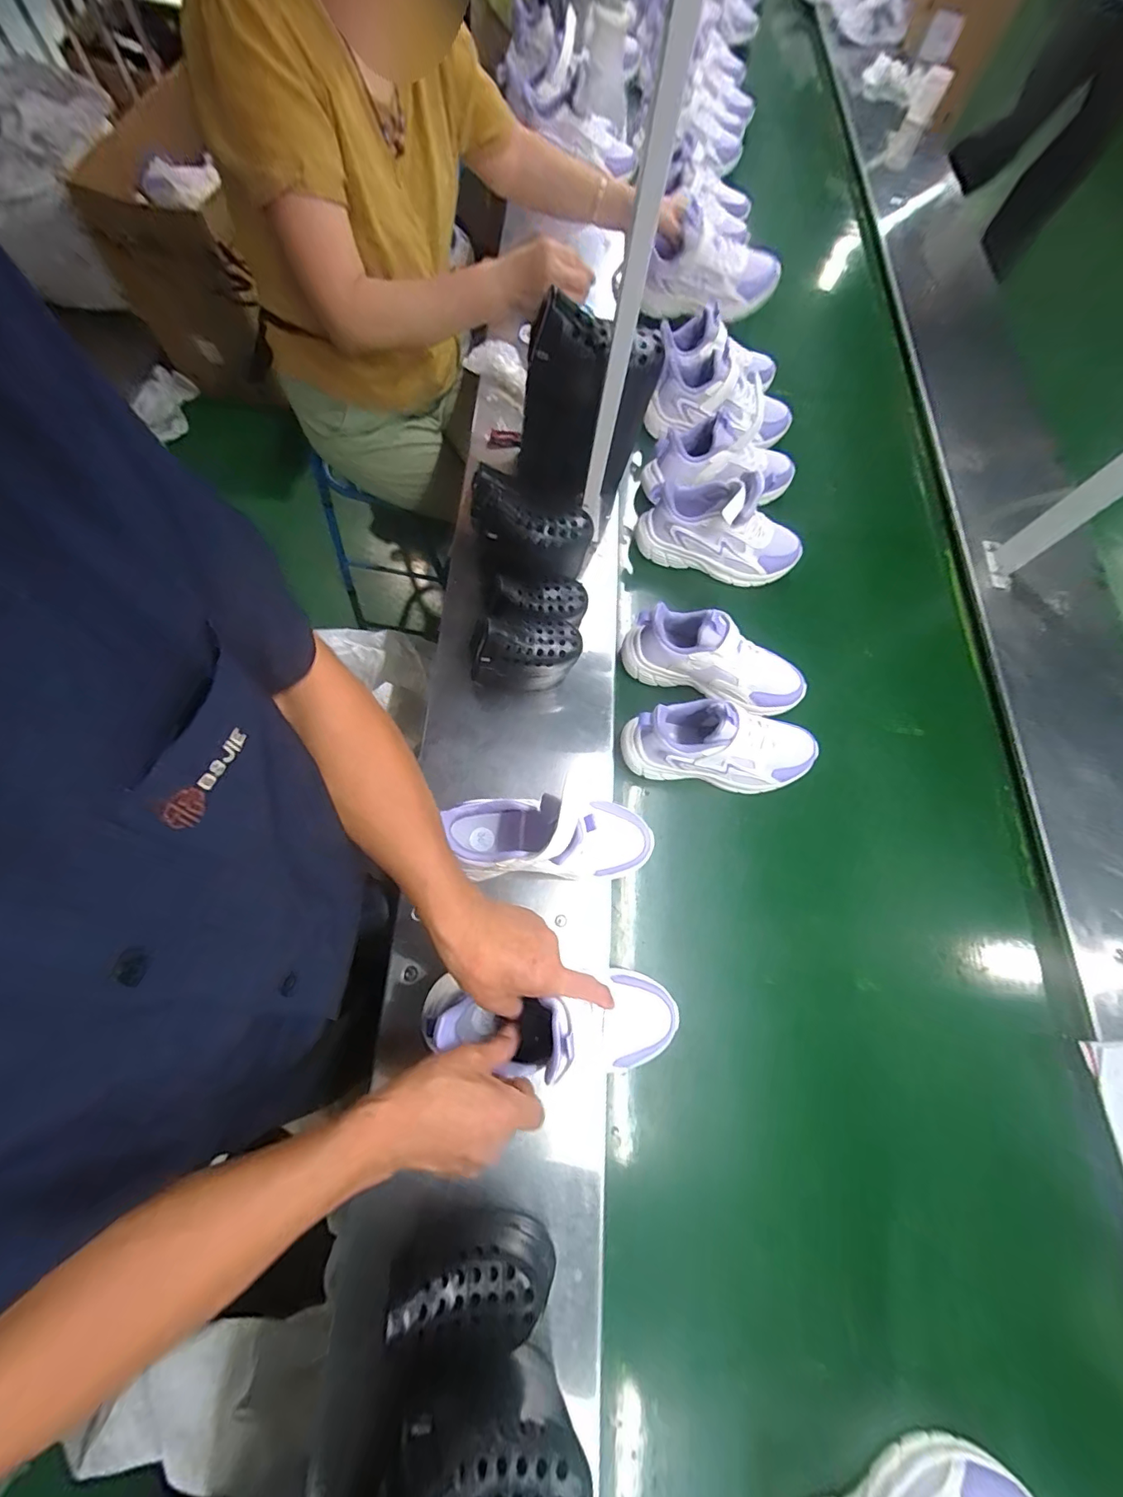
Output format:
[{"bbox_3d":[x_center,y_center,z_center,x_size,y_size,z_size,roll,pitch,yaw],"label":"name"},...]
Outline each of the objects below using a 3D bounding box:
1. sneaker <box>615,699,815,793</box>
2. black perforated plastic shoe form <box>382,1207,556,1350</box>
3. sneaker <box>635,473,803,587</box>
[{"bbox_3d":[0.200,-0.005,0.615,0.242,0.131,0.082,7,70,-1],"label":"sneaker"},{"bbox_3d":[-0.070,0.430,0.407,0.125,0.105,0.061,14,70,2],"label":"black perforated plastic shoe form"},{"bbox_3d":[0.237,-0.325,0.727,0.249,0.148,0.089,13,71,2],"label":"sneaker"}]

